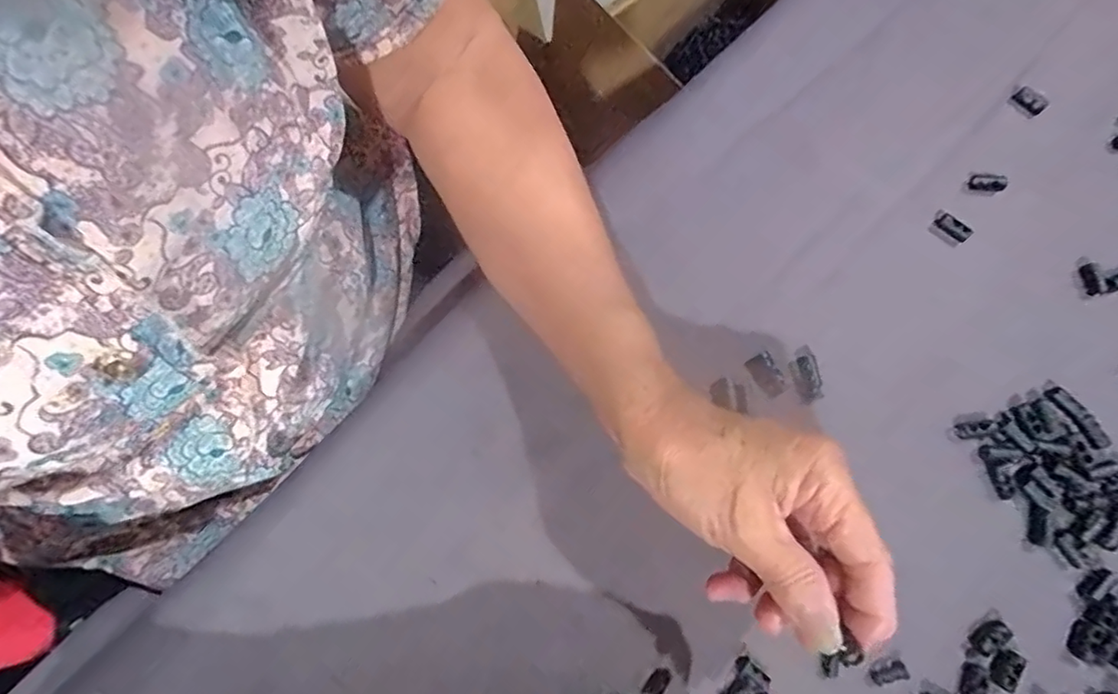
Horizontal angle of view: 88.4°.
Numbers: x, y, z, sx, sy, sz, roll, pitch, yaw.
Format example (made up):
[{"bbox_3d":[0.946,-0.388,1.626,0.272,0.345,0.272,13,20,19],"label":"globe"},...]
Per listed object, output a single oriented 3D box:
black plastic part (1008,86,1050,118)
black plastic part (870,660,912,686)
[{"bbox_3d":[0.296,-0.154,0.363,0.014,0.007,0.019,-35,79,-9],"label":"black plastic part"},{"bbox_3d":[0.162,0.161,0.281,0.017,0.006,0.008,-15,77,-5],"label":"black plastic part"}]

